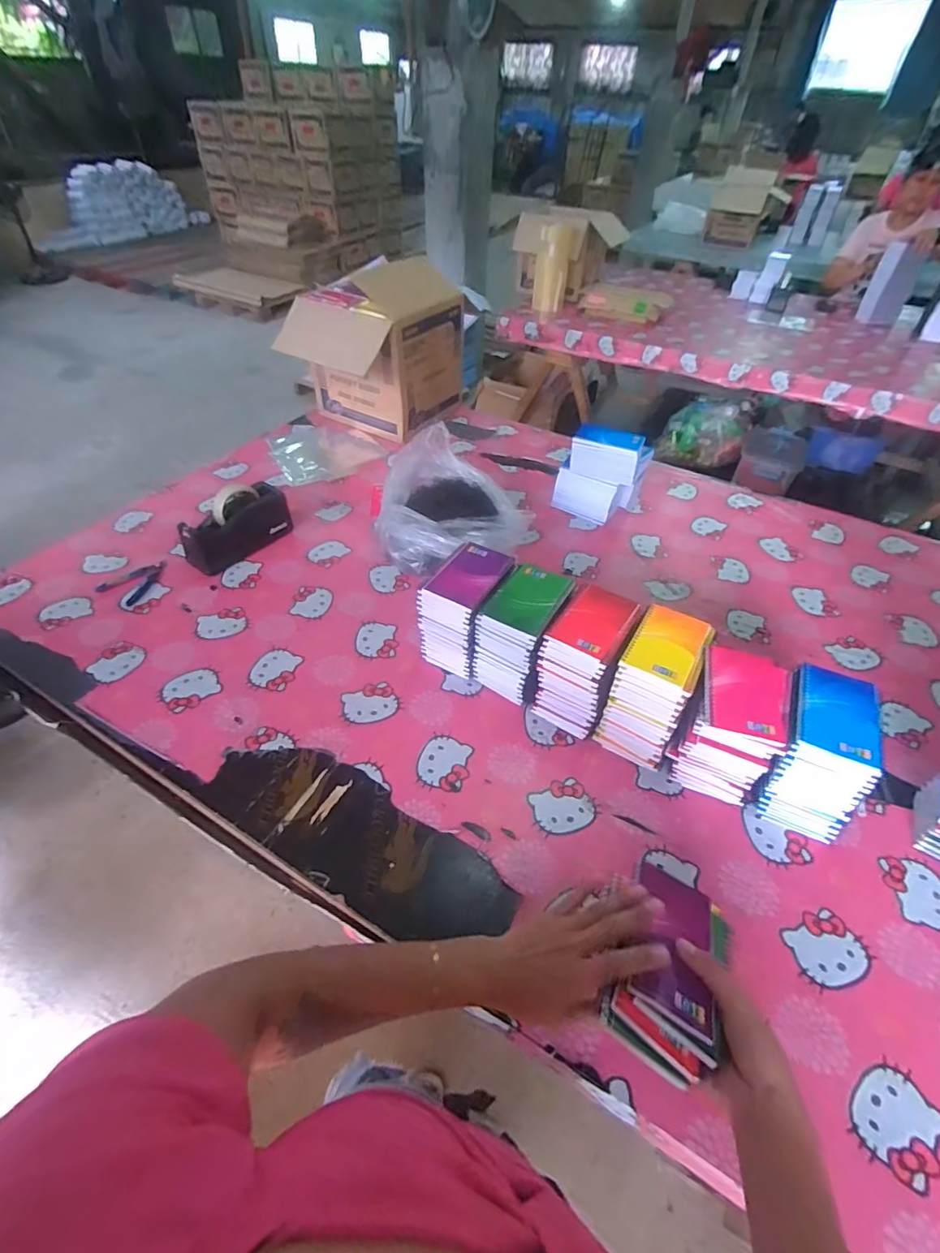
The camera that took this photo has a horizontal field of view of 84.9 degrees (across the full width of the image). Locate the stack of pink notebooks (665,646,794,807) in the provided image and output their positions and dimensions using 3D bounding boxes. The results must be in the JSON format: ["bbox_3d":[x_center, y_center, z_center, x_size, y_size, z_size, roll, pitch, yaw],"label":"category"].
[{"bbox_3d":[0.330,0.131,0.676,0.106,0.164,0.134,17,48,14],"label":"stack of pink notebooks"}]

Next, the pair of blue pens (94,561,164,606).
[{"bbox_3d":[-0.624,-0.085,0.950,0.084,0.016,0.114,10,47,7],"label":"pair of blue pens"}]

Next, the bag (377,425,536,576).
[{"bbox_3d":[-0.052,-0.226,1.004,0.253,0.165,0.293,-18,50,-19],"label":"bag"}]

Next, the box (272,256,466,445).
[{"bbox_3d":[-0.238,-0.728,1.363,0.326,0.336,0.357,25,50,20],"label":"box"}]

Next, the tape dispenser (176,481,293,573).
[{"bbox_3d":[-0.448,-0.195,0.996,0.070,0.109,0.206,32,53,25],"label":"tape dispenser"}]

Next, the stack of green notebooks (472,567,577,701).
[{"bbox_3d":[0.077,0.014,0.773,0.096,0.173,0.130,24,50,19],"label":"stack of green notebooks"}]

